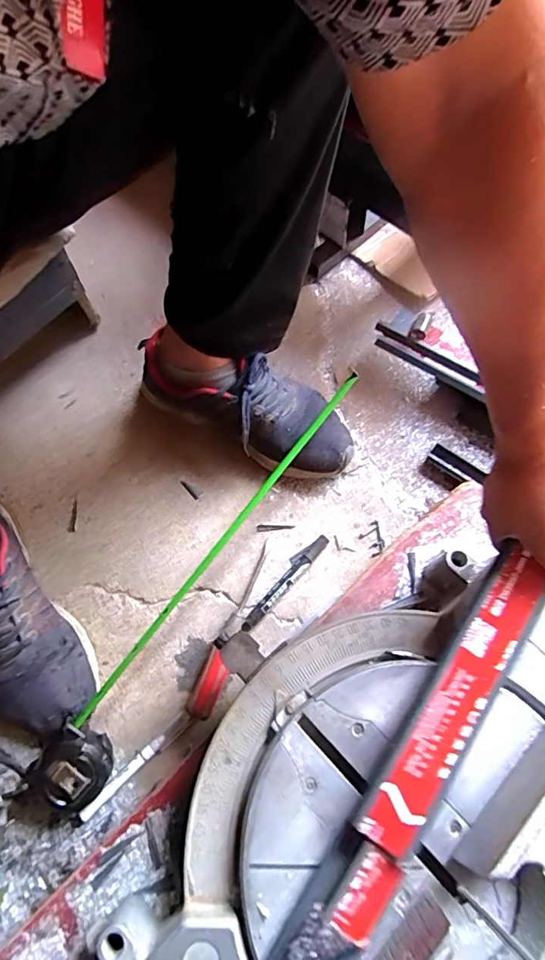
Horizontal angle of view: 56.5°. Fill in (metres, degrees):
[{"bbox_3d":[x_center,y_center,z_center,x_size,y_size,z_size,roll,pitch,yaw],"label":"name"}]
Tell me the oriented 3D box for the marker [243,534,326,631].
[{"bbox_3d":[0.013,0.113,0.566,0.020,0.018,0.134,39,74,17],"label":"marker"}]

